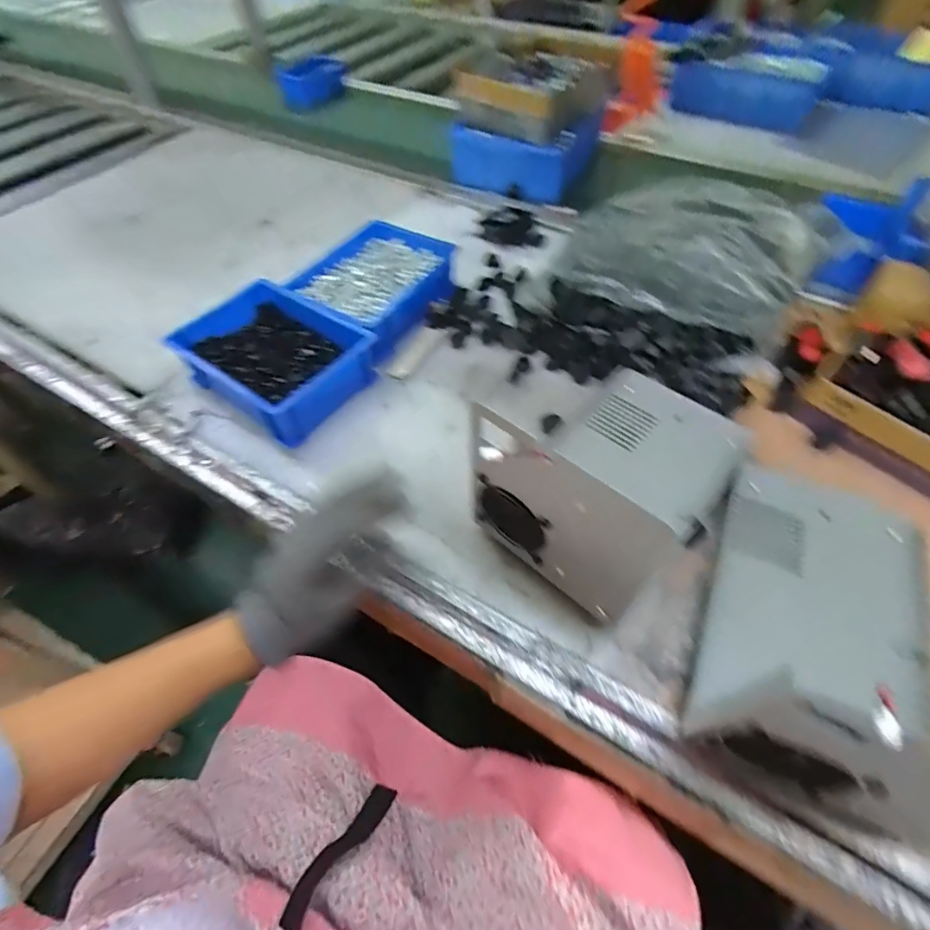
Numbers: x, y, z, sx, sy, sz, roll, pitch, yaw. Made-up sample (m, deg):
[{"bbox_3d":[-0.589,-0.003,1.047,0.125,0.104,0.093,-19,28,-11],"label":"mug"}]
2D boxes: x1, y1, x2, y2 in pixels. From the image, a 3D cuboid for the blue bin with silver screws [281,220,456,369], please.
[{"bbox_3d":[-0.114,-0.236,0.652,0.161,0.062,0.200,30,61,22],"label":"blue bin with silver screws"}]

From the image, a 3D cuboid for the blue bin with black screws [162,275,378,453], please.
[{"bbox_3d":[-0.216,-0.122,0.568,0.197,0.067,0.150,31,62,22],"label":"blue bin with black screws"}]

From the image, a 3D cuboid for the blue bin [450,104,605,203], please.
[{"bbox_3d":[0.118,-0.567,0.873,0.198,0.083,0.208,30,60,21],"label":"blue bin"}]

